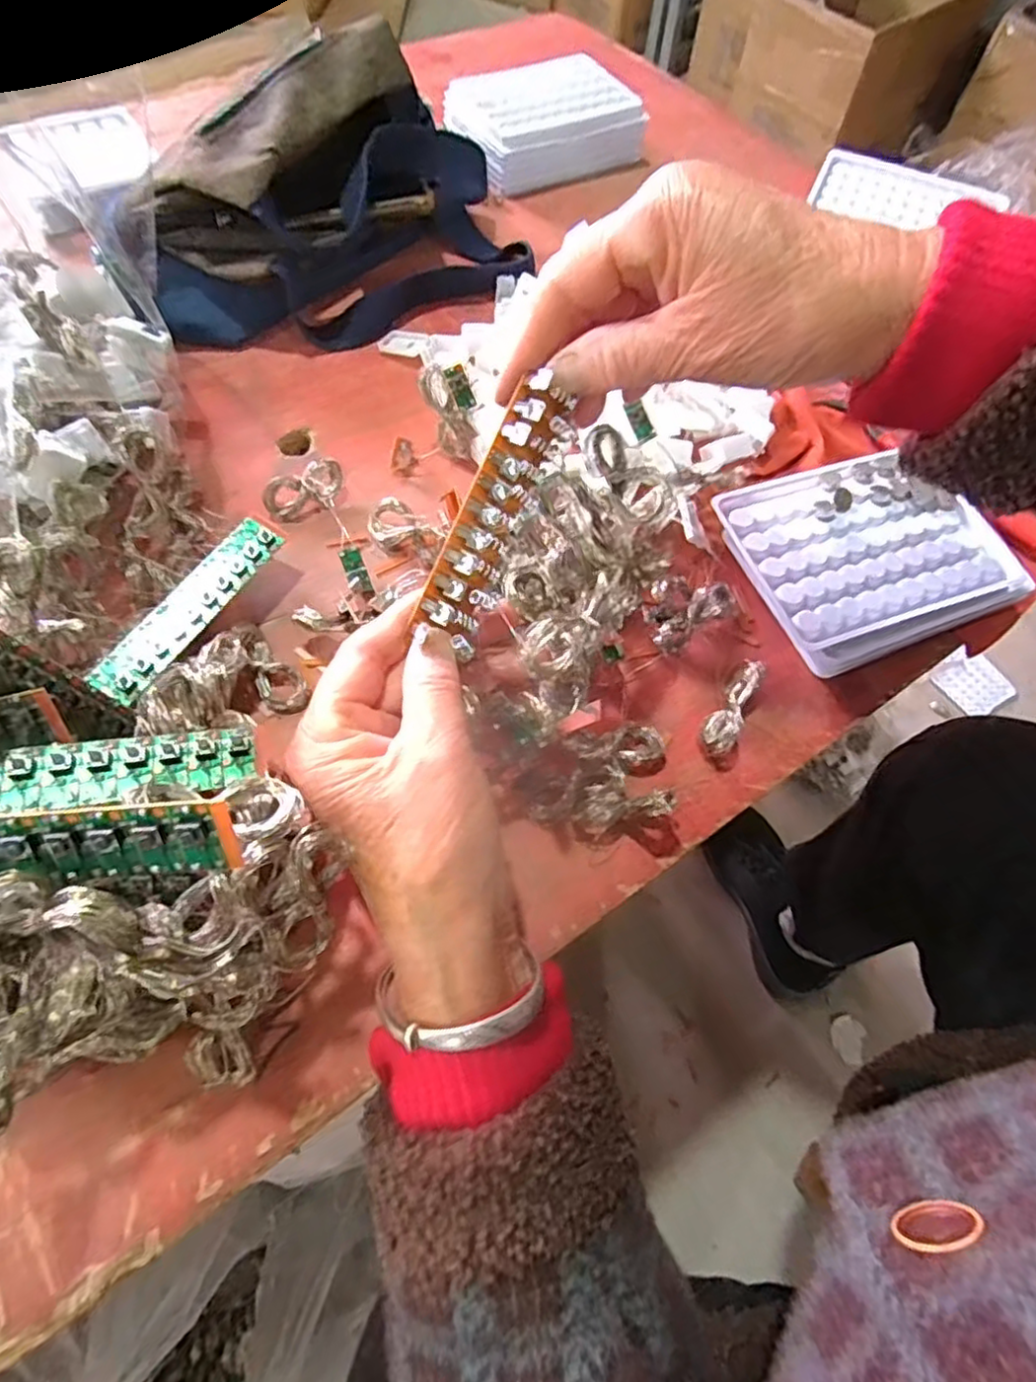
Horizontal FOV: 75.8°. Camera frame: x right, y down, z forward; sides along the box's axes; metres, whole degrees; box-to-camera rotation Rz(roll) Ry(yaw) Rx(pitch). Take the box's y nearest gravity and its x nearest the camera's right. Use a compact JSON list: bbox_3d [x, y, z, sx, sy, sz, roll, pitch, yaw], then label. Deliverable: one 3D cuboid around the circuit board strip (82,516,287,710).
[{"bbox_3d":[-0.146,-0.039,0.298,0.022,0.006,0.103,33,68,-3],"label":"circuit board strip"}]

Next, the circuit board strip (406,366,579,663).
[{"bbox_3d":[-0.008,-0.065,0.245,0.024,0.014,0.101,24,90,12],"label":"circuit board strip"}]

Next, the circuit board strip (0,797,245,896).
[{"bbox_3d":[-0.133,0.043,0.162,0.126,0.027,0.005,-4,28,-4],"label":"circuit board strip"}]

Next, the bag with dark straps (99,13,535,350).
[{"bbox_3d":[-0.117,-0.290,0.398,0.247,0.087,0.128,-35,70,-18],"label":"bag with dark straps"}]

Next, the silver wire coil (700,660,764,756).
[{"bbox_3d":[0.097,0.006,0.303,0.014,0.017,0.048,27,66,10],"label":"silver wire coil"}]

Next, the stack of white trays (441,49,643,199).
[{"bbox_3d":[0.016,-0.433,0.509,0.136,0.042,0.087,-25,67,-14],"label":"stack of white trays"}]

